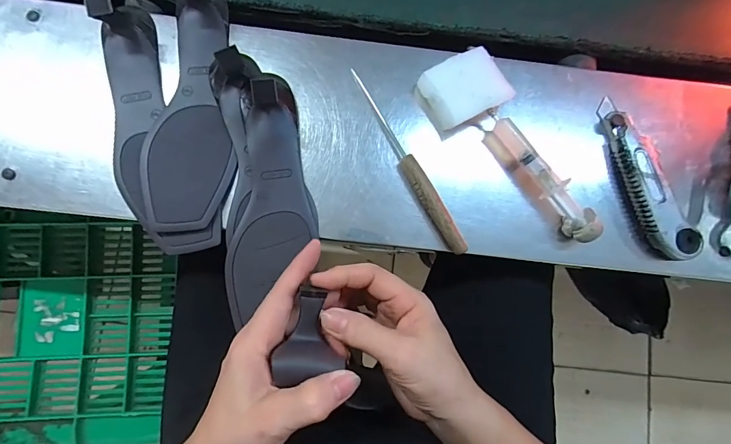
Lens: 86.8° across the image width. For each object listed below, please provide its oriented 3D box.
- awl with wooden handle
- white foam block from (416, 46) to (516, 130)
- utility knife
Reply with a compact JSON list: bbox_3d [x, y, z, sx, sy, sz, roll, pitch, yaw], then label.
[{"bbox_3d":[0.036,-0.056,0.356,0.017,0.018,0.194,-31,85,-8],"label":"awl with wooden handle"},{"bbox_3d":[0.093,-0.123,0.364,0.068,0.030,0.058,-27,84,-7],"label":"white foam block"},{"bbox_3d":[0.262,-0.039,0.367,0.038,0.023,0.160,-24,84,-7],"label":"utility knife"}]

